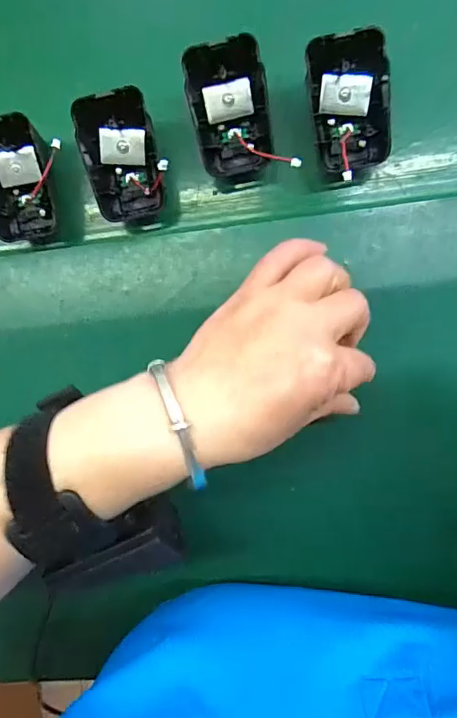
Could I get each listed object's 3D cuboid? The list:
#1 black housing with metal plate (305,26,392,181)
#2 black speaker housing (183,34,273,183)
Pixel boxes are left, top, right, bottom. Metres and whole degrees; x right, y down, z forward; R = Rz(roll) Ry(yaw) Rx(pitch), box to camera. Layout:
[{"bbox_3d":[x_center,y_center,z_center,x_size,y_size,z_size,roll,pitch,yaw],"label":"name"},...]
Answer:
[{"bbox_3d":[0.070,-0.145,0.272,0.042,0.025,0.066,-10,98,6],"label":"black housing with metal plate"},{"bbox_3d":[0.002,-0.146,0.283,0.045,0.026,0.068,-12,97,6],"label":"black speaker housing"}]

